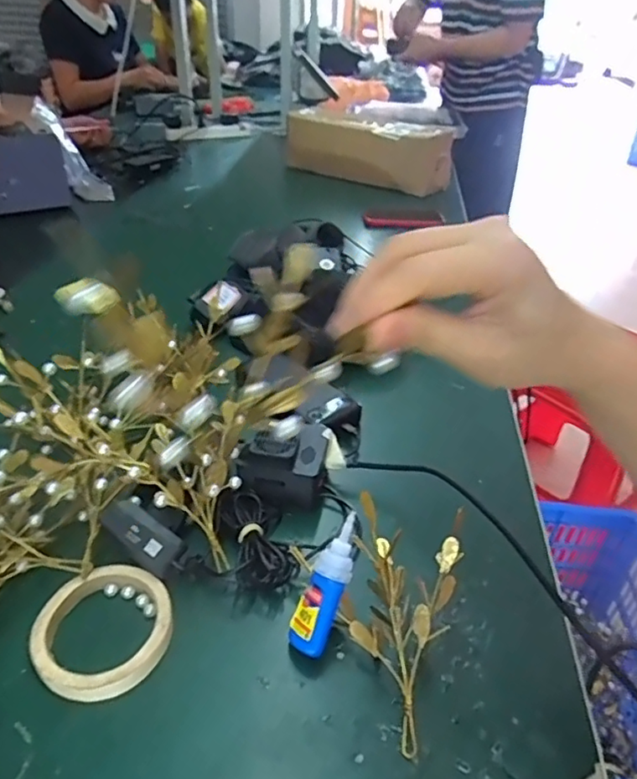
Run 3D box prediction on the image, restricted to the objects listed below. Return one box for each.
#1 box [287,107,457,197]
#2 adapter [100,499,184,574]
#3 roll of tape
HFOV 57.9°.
[{"bbox_3d":[0.122,-0.596,1.381,0.411,0.148,0.204,13,37,14],"label":"box"},{"bbox_3d":[-0.142,0.118,0.469,0.075,0.018,0.031,36,44,13],"label":"adapter"},{"bbox_3d":[-0.157,0.178,0.426,0.094,0.016,0.097,2,36,-1],"label":"roll of tape"}]

